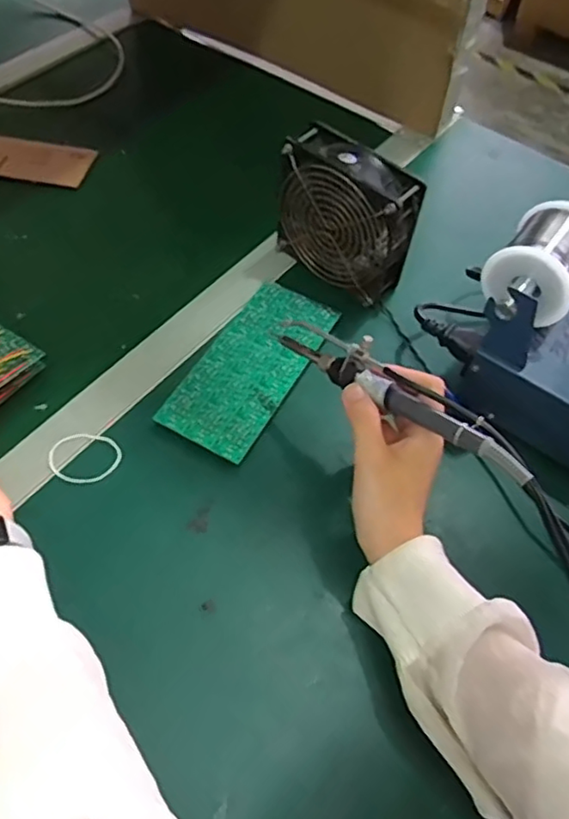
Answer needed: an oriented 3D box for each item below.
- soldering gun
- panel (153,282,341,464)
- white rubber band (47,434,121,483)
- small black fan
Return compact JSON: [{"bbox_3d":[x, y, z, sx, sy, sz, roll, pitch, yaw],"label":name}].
[{"bbox_3d":[0.071,-0.016,0.400,0.196,0.031,0.025,33,60,30],"label":"soldering gun"},{"bbox_3d":[-0.026,-0.039,0.519,0.078,0.005,0.173,28,61,13],"label":"panel"},{"bbox_3d":[-0.153,0.037,0.476,0.053,0.006,0.041,4,56,-1],"label":"white rubber band"},{"bbox_3d":[0.053,-0.169,0.548,0.119,0.119,0.044,38,62,20],"label":"small black fan"}]

